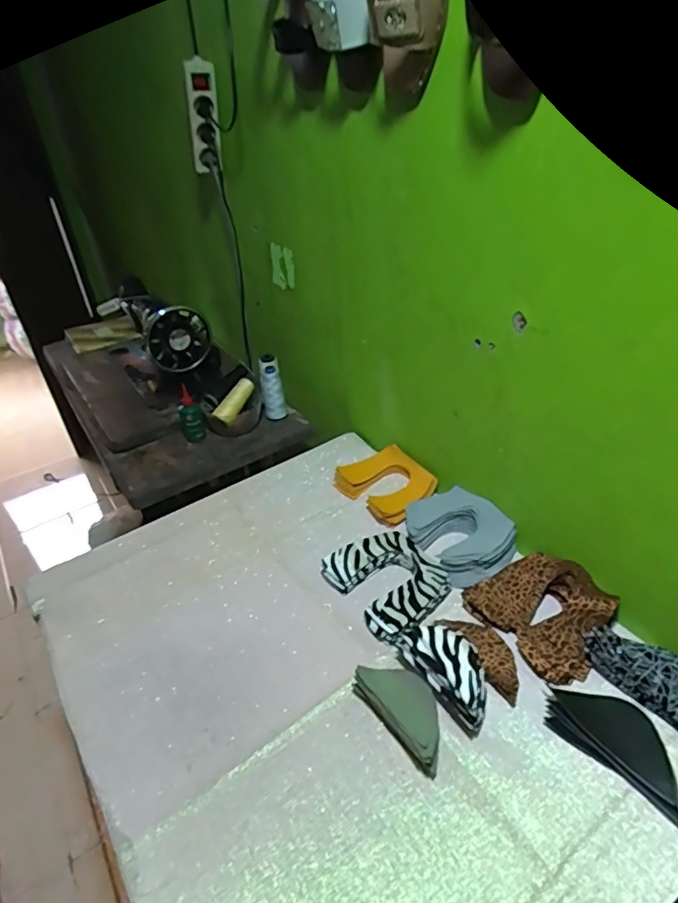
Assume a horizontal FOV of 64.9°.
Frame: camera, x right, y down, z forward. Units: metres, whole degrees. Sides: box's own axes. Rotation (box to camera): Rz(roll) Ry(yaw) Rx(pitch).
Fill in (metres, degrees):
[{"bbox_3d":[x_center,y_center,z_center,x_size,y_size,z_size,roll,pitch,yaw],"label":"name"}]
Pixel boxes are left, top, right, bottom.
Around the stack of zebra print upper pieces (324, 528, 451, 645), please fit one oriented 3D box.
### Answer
[{"bbox_3d":[0.074,0.179,0.736,0.133,0.036,0.164,-26,40,-25],"label":"stack of zebra print upper pieces"}]

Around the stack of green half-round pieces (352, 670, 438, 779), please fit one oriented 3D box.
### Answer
[{"bbox_3d":[0.071,0.279,0.580,0.056,0.052,0.122,-27,41,-26],"label":"stack of green half-round pieces"}]

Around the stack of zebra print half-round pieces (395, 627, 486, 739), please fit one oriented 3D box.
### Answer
[{"bbox_3d":[0.122,0.249,0.606,0.060,0.062,0.119,-27,41,-26],"label":"stack of zebra print half-round pieces"}]

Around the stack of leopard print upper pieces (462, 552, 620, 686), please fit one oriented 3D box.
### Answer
[{"bbox_3d":[0.260,0.192,0.672,0.139,0.044,0.162,-24,40,-23],"label":"stack of leopard print upper pieces"}]

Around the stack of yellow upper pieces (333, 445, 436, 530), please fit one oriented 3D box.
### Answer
[{"bbox_3d":[0.082,0.053,0.903,0.131,0.031,0.157,-25,40,-25],"label":"stack of yellow upper pieces"}]

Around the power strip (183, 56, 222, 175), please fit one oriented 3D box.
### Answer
[{"bbox_3d":[-0.244,-0.597,0.968,0.051,0.197,0.053,-22,63,-21],"label":"power strip"}]

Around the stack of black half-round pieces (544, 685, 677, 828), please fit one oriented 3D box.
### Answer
[{"bbox_3d":[0.292,0.297,0.555,0.077,0.014,0.140,-31,43,-31],"label":"stack of black half-round pieces"}]

